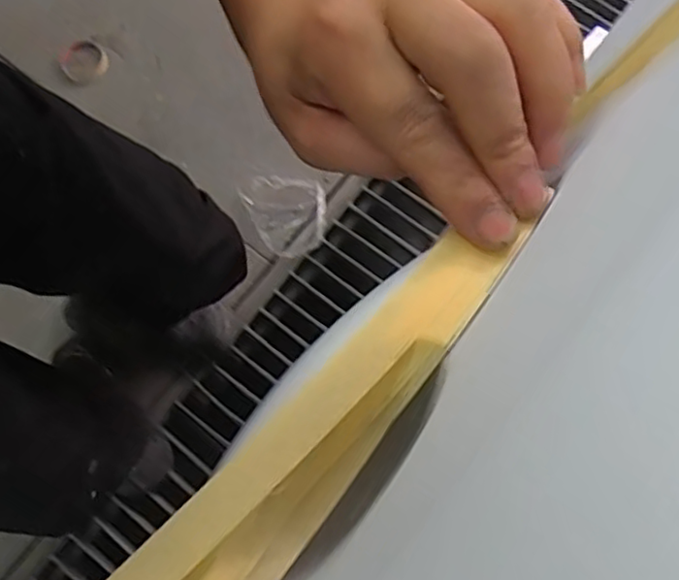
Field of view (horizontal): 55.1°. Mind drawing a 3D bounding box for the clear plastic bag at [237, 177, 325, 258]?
[{"bbox_3d":[-0.102,-0.127,1.145,0.148,0.030,0.131,3,75,3],"label":"clear plastic bag"}]

